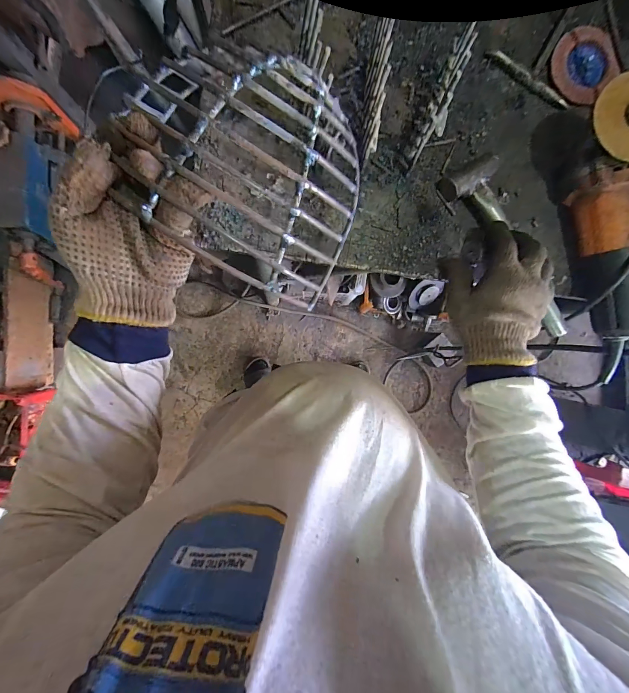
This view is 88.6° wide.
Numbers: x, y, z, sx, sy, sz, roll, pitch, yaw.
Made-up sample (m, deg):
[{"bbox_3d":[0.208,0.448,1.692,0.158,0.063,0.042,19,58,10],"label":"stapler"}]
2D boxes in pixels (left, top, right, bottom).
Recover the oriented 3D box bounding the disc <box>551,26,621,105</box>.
[{"bbox_3d":[0.353,-0.370,0.424,0.082,0.016,0.082,0,91,-3],"label":"disc"}]

